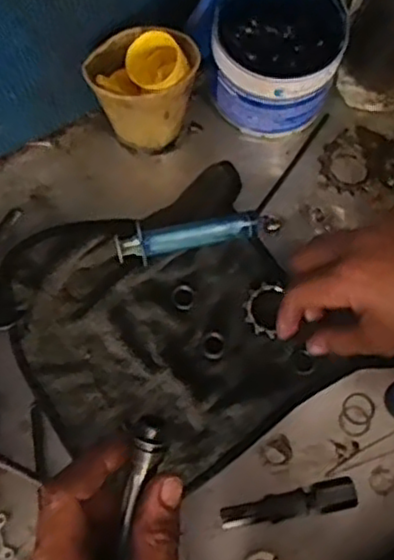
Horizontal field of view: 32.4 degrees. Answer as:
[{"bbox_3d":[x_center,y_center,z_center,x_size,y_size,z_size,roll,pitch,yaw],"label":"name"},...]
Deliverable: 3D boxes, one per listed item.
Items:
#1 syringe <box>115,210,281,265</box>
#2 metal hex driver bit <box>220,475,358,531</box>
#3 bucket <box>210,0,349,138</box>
[{"bbox_3d":[0.002,-0.035,0.539,0.130,0.024,0.029,-8,72,-3],"label":"syringe"},{"bbox_3d":[0.064,0.158,0.479,0.095,0.015,0.021,-10,72,-3],"label":"metal hex driver bit"},{"bbox_3d":[0.063,-0.182,0.551,0.098,0.096,0.111,6,72,2],"label":"bucket"}]

